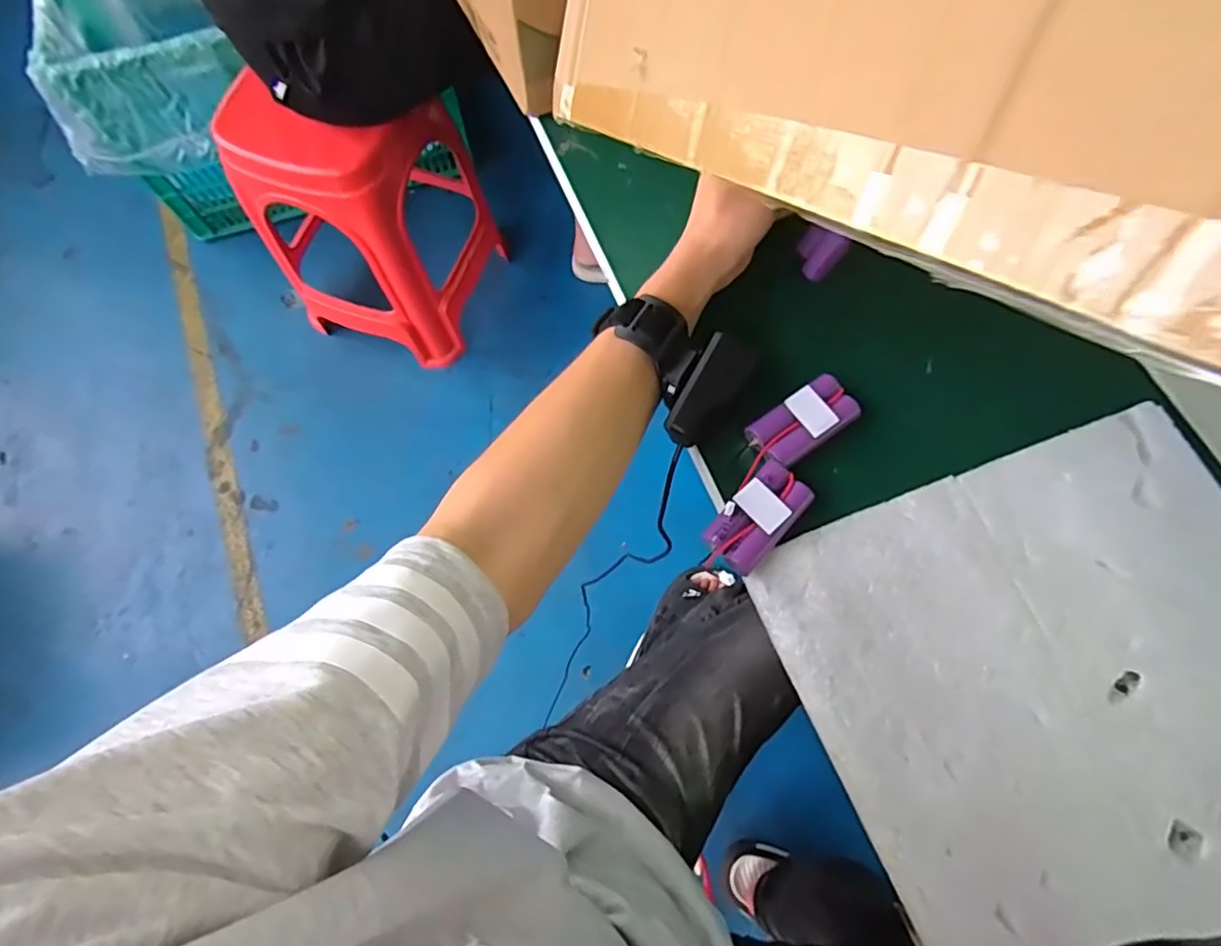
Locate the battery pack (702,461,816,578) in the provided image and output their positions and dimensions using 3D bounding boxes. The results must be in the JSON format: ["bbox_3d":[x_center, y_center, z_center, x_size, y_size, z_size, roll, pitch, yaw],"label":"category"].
[{"bbox_3d":[0.089,0.026,0.368,0.036,0.016,0.066,42,78,14],"label":"battery pack"}]

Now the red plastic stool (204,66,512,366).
[{"bbox_3d":[-0.441,-0.464,1.106,0.336,0.456,0.316,19,73,8],"label":"red plastic stool"}]

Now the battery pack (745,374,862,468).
[{"bbox_3d":[0.123,-0.031,0.391,0.068,0.019,0.035,-34,74,-9],"label":"battery pack"}]

